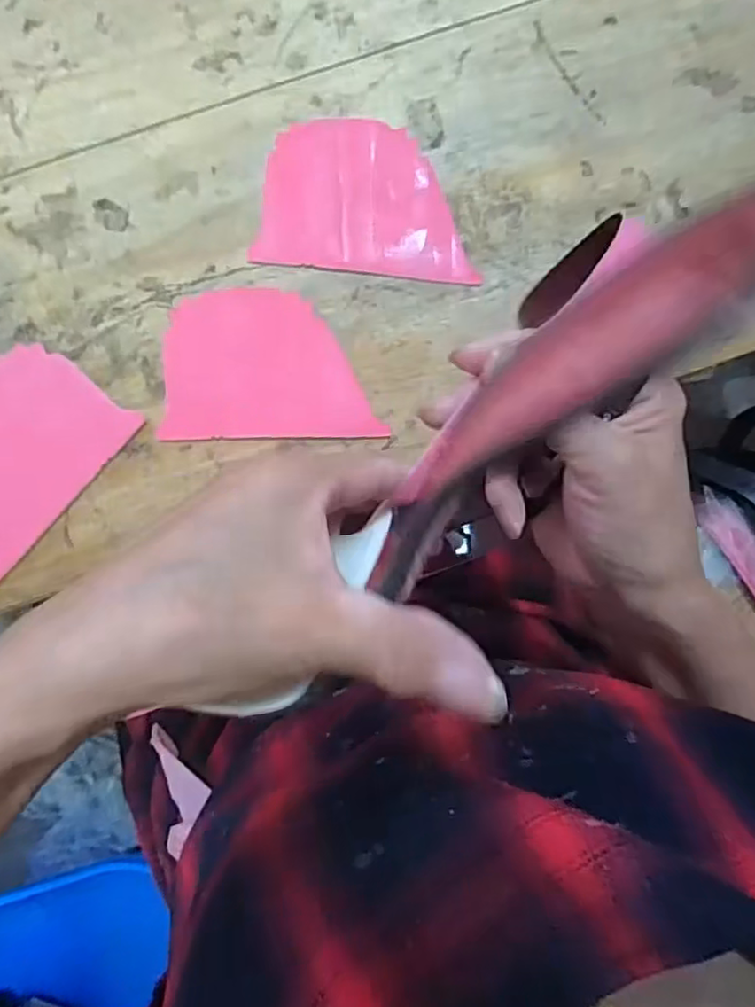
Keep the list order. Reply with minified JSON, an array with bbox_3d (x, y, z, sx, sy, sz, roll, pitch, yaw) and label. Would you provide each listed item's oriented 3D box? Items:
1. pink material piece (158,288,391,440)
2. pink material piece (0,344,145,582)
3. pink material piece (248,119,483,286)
[{"bbox_3d":[-0.065,-0.083,0.377,0.124,0.004,0.087,-1,94,-2],"label":"pink material piece"},{"bbox_3d":[-0.216,-0.030,0.372,0.089,0.004,0.124,41,90,-1],"label":"pink material piece"},{"bbox_3d":[-0.004,-0.183,0.375,0.126,0.004,0.088,6,91,-2],"label":"pink material piece"}]

